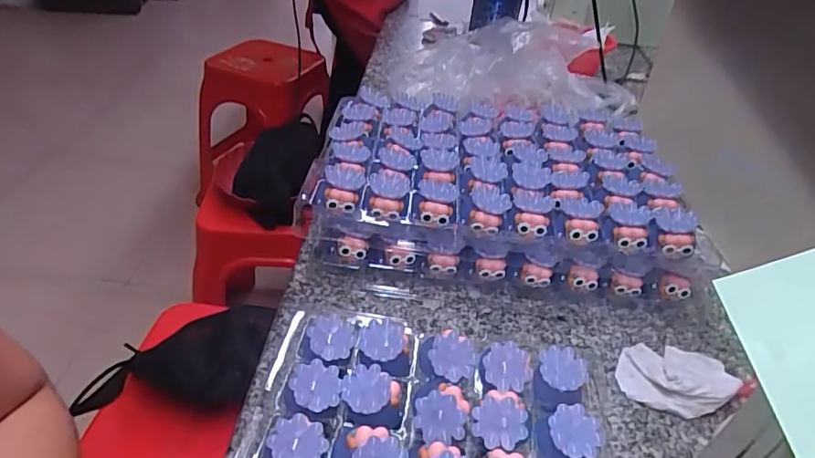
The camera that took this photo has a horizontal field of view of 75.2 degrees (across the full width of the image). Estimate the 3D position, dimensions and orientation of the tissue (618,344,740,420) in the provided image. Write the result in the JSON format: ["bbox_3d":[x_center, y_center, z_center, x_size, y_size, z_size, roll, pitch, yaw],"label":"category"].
[{"bbox_3d":[0.234,0.128,0.464,0.097,0.028,0.074,4,37,-3],"label":"tissue"}]

